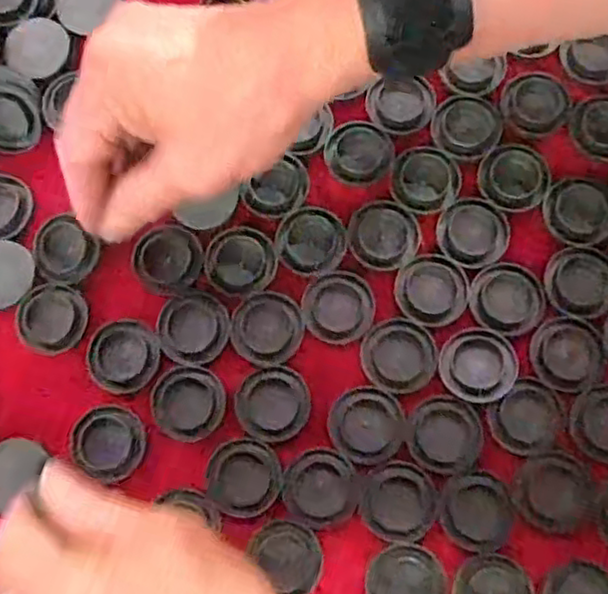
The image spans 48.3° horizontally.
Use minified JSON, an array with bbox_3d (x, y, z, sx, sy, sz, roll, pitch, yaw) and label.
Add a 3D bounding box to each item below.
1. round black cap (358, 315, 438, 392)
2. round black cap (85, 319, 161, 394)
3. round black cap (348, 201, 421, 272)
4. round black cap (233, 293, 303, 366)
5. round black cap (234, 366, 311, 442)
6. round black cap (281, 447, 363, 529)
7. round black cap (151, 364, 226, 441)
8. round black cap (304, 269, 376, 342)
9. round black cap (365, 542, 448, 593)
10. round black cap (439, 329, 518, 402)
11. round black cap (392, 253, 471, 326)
[{"bbox_3d":[0.043,0.026,0.302,0.033,0.004,0.032,0,78,2],"label":"round black cap"},{"bbox_3d":[-0.083,0.026,0.308,0.032,0.004,0.032,0,78,2],"label":"round black cap"},{"bbox_3d":[0.037,-0.029,0.316,0.032,0.004,0.032,0,78,2],"label":"round black cap"},{"bbox_3d":[-0.017,0.014,0.308,0.032,0.004,0.032,0,78,2],"label":"round black cap"},{"bbox_3d":[-0.014,0.048,0.303,0.033,0.004,0.031,0,78,2],"label":"round black cap"},{"bbox_3d":[0.008,0.083,0.296,0.033,0.005,0.032,7,78,3],"label":"round black cap"},{"bbox_3d":[-0.052,0.047,0.303,0.032,0.004,0.032,0,78,2],"label":"round black cap"},{"bbox_3d":[0.016,0.004,0.309,0.032,0.004,0.032,0,78,2],"label":"round black cap"},{"bbox_3d":[0.043,0.120,0.283,0.032,0.004,0.032,0,78,2],"label":"round black cap"},{"bbox_3d":[0.078,0.030,0.300,0.034,0.004,0.032,0,78,2],"label":"round black cap"},{"bbox_3d":[0.058,-0.004,0.310,0.032,0.004,0.033,0,78,2],"label":"round black cap"}]

